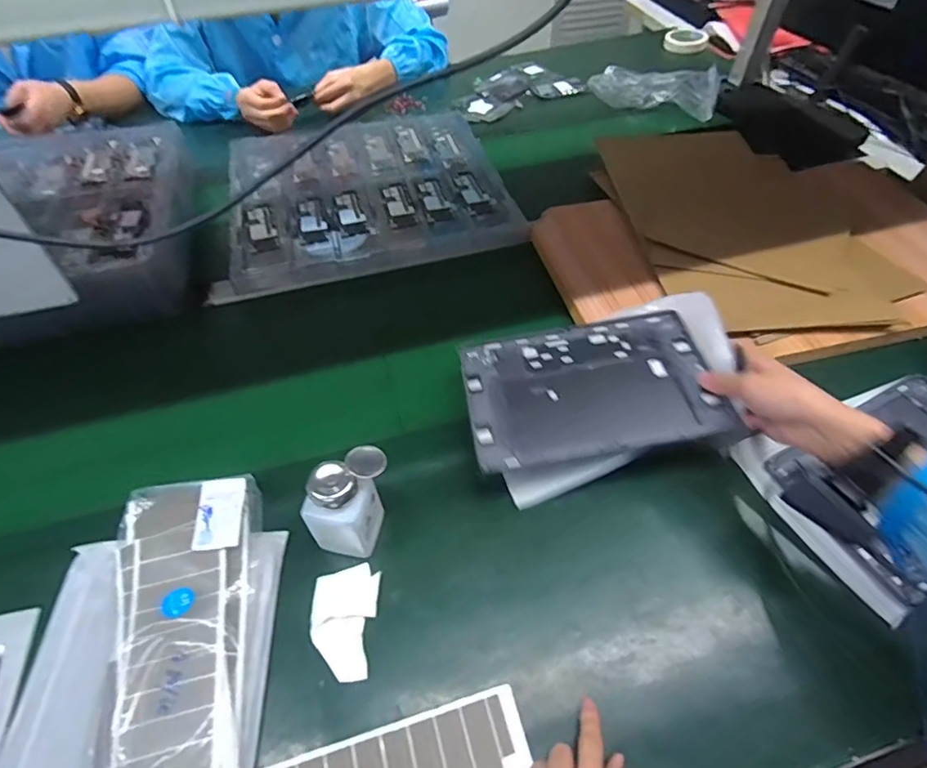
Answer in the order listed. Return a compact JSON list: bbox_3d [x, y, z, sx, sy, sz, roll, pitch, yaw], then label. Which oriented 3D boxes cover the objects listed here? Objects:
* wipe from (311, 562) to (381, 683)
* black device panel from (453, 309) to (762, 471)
[{"bbox_3d":[-0.106,0.207,0.464,0.056,0.004,0.094,-1,51,1],"label":"wipe"},{"bbox_3d":[0.132,0.001,0.554,0.250,0.007,0.172,-8,51,0],"label":"black device panel"}]

